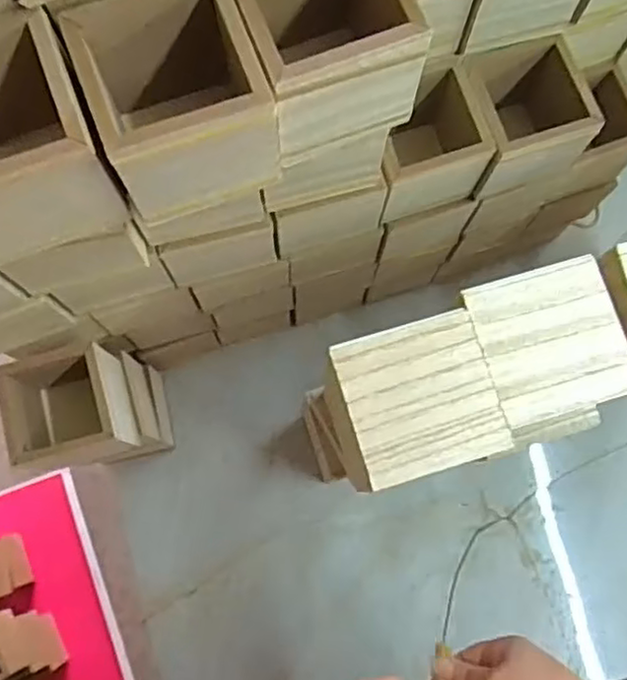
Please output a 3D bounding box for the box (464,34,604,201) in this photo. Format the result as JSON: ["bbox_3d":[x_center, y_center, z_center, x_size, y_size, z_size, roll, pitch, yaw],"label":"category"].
[{"bbox_3d":[0.185,-0.195,0.602,0.104,0.092,0.089,-14,77,-5],"label":"box"}]

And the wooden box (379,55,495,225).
[{"bbox_3d":[0.094,-0.179,0.635,0.098,0.115,0.100,-18,78,-5],"label":"wooden box"}]

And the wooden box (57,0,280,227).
[{"bbox_3d":[-0.077,-0.136,0.393,0.088,0.093,0.091,-21,78,-6],"label":"wooden box"}]

